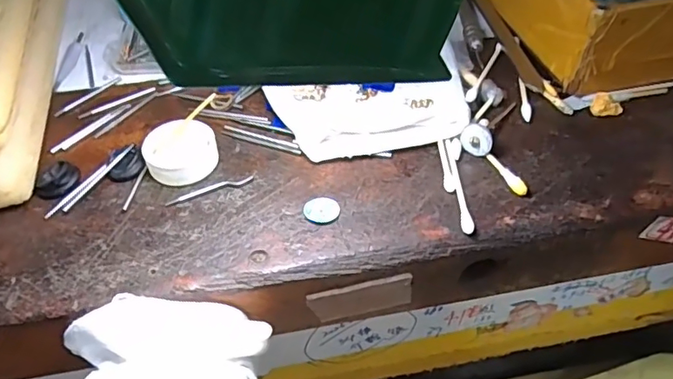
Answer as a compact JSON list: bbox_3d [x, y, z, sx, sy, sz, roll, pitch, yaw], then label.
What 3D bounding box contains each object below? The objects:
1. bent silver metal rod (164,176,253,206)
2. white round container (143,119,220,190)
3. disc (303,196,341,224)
[{"bbox_3d":[-0.056,-0.001,0.247,0.039,0.004,0.005,-17,48,-14],"label":"bent silver metal rod"},{"bbox_3d":[-0.071,-0.017,0.255,0.032,0.014,0.032,-1,46,1],"label":"white round container"},{"bbox_3d":[-0.006,0.008,0.236,0.015,0.004,0.014,-1,46,1],"label":"disc"}]

